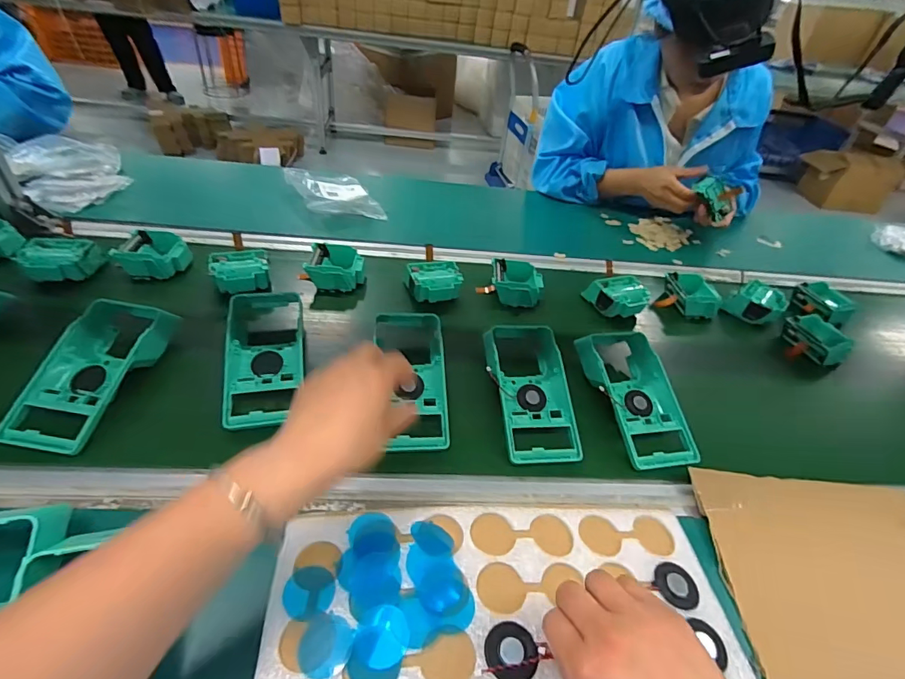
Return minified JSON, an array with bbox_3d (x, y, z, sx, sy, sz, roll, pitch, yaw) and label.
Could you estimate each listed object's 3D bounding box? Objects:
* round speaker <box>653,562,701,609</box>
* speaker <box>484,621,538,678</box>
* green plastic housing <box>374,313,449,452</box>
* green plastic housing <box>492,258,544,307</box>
[{"bbox_3d":[0.169,0.186,0.340,0.033,0.004,0.032,4,42,-4],"label":"round speaker"},{"bbox_3d":[0.038,0.202,0.292,0.033,0.004,0.033,4,42,-4],"label":"speaker"},{"bbox_3d":[-0.046,0.046,0.523,0.076,0.039,0.178,-1,58,-10],"label":"green plastic housing"},{"bbox_3d":[0.098,-0.085,0.687,0.076,0.032,0.076,8,41,0],"label":"green plastic housing"}]

